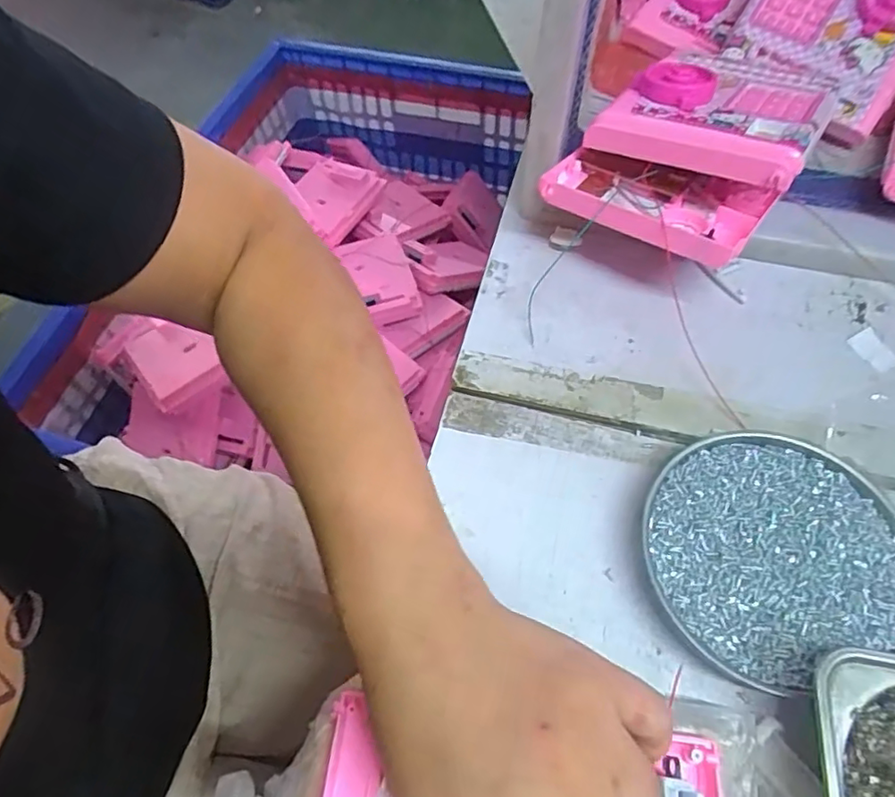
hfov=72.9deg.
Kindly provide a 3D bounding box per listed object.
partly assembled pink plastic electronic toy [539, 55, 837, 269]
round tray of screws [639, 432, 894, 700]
[{"bbox_3d":[0.172,-0.180,0.411,0.136,0.054,0.202,31,65,19],"label":"partly assembled pink plastic electronic toy"},{"bbox_3d":[0.171,0.079,0.323,0.127,0.016,0.124,-2,58,3],"label":"round tray of screws"}]

